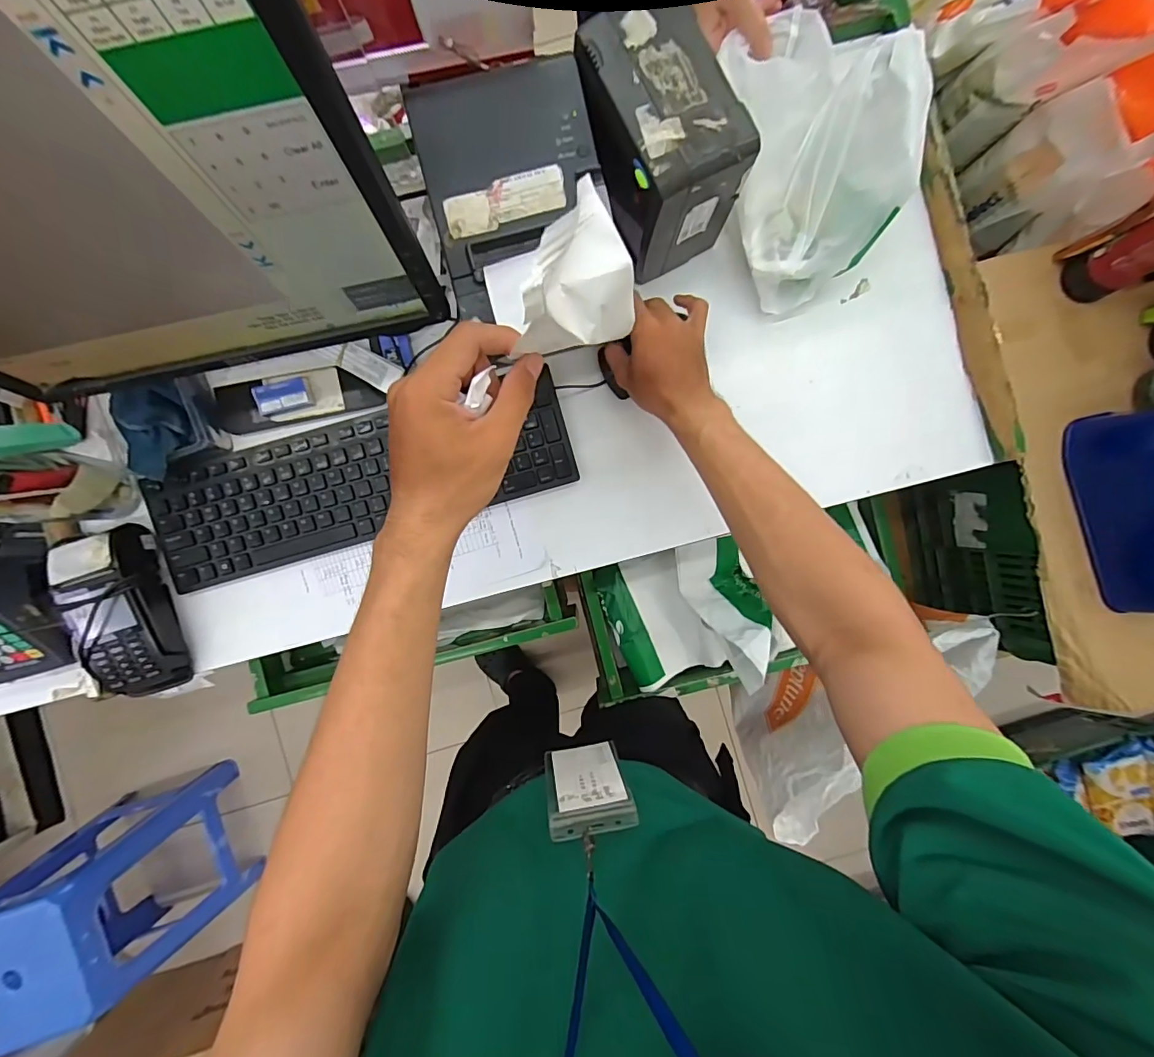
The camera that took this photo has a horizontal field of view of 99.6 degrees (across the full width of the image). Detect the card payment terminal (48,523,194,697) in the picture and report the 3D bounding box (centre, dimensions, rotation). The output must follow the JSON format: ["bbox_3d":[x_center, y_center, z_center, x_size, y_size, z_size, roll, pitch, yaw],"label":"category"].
[{"bbox_3d":[-0.460,0.088,0.488,0.088,0.050,0.169,-14,90,0],"label":"card payment terminal"}]

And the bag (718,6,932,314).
[{"bbox_3d":[0.220,-0.359,0.465,0.135,0.128,0.245,-8,90,0],"label":"bag"}]

